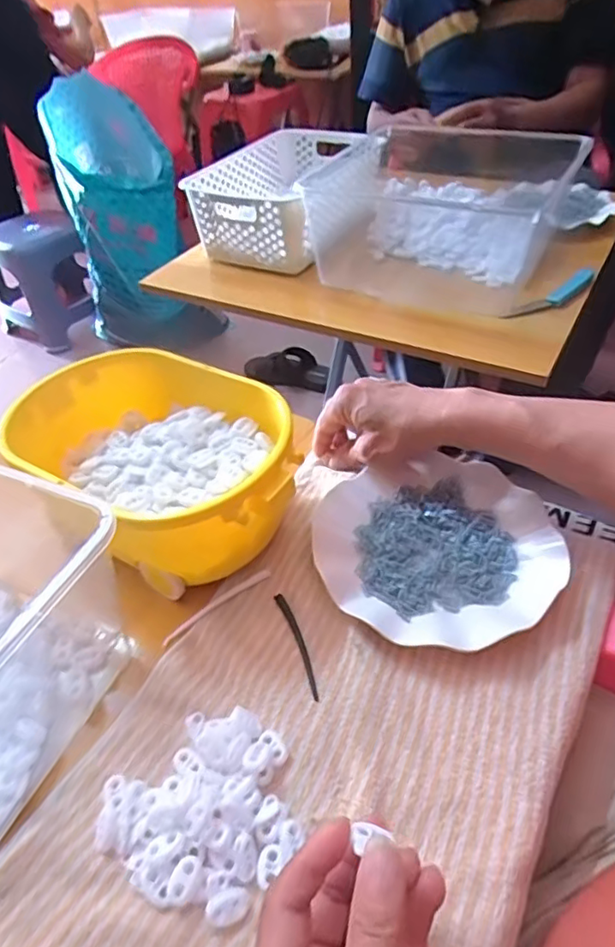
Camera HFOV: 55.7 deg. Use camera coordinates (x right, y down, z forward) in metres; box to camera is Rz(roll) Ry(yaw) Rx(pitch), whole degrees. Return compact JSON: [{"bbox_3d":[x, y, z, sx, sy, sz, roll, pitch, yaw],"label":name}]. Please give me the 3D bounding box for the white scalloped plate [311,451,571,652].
[{"bbox_3d":[0.100,0.054,0.454,0.180,0.020,0.167,-3,43,3],"label":"white scalloped plate"}]

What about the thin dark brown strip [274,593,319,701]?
[{"bbox_3d":[-0.006,0.121,0.417,0.009,0.007,0.085,-18,44,-12],"label":"thin dark brown strip"}]

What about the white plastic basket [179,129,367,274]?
[{"bbox_3d":[-0.038,-0.442,0.925,0.193,0.105,0.316,14,47,20],"label":"white plastic basket"}]

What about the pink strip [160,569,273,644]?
[{"bbox_3d":[-0.068,0.101,0.444,0.094,0.006,0.006,-29,48,-22],"label":"pink strip"}]

